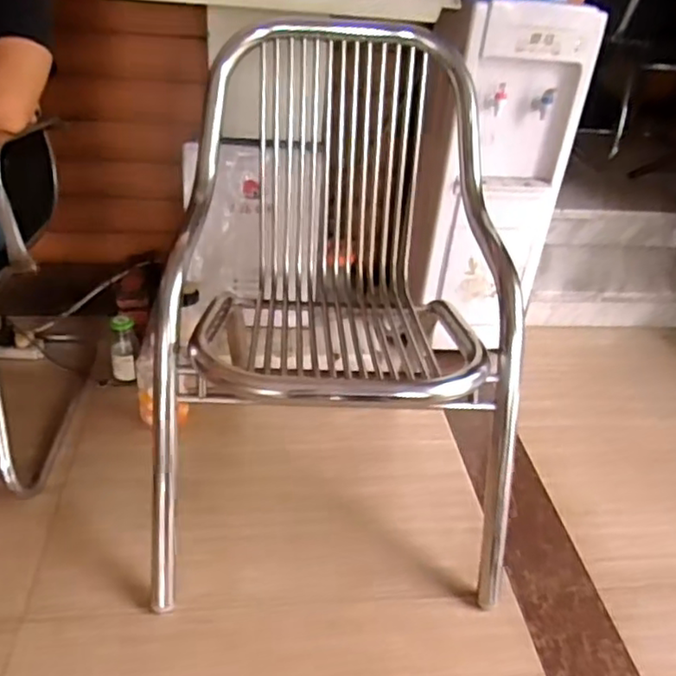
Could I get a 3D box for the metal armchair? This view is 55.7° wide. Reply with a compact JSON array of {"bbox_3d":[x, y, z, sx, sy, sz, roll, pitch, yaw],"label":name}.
[{"bbox_3d":[0.001,-0.075,1.094,0.555,0.720,0.653,2,33,-4],"label":"metal armchair"}]

